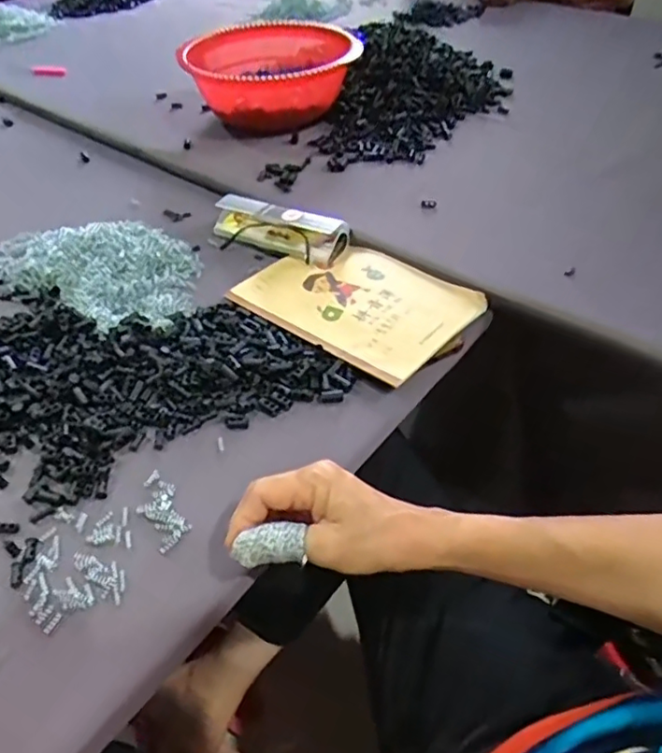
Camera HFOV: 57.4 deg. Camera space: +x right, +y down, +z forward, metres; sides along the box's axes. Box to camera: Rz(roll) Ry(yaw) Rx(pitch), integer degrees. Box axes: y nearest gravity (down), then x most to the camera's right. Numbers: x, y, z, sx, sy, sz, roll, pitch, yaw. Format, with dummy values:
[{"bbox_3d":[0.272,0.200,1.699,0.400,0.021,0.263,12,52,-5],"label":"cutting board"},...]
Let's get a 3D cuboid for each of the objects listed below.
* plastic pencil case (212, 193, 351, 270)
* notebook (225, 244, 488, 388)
[{"bbox_3d":[-0.060,-0.160,0.638,0.156,0.034,0.046,21,51,24],"label":"plastic pencil case"},{"bbox_3d":[0.023,-0.075,0.572,0.198,0.006,0.142,29,55,29],"label":"notebook"}]

